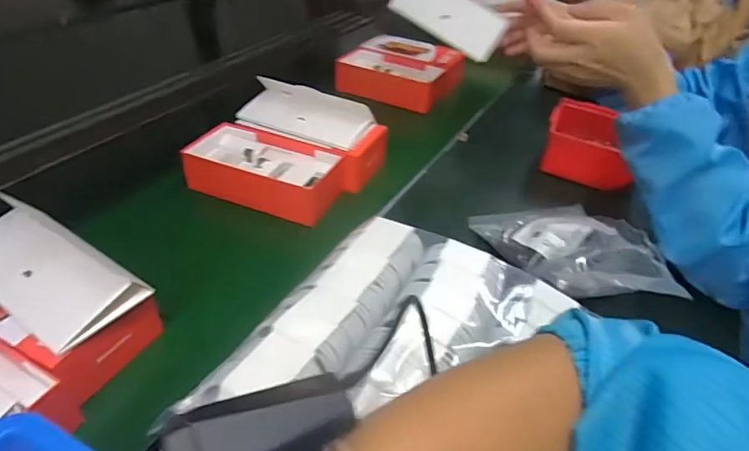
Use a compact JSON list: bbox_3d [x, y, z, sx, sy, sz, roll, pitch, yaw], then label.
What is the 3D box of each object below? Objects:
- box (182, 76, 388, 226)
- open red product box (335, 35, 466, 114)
[{"bbox_3d":[-0.114,-0.098,0.616,0.210,0.077,0.178,16,42,16],"label":"box"},{"bbox_3d":[0.047,-0.273,0.875,0.191,0.054,0.167,21,44,22],"label":"open red product box"}]

